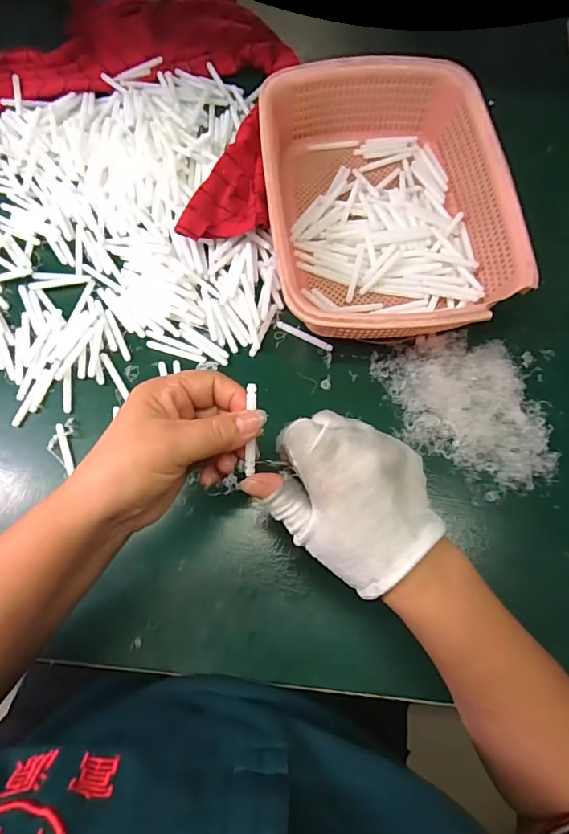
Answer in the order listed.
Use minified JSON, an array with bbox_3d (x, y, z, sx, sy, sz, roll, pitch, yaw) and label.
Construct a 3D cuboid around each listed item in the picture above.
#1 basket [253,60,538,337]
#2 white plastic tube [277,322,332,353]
[{"bbox_3d":[0.093,-0.203,0.441,0.211,0.078,0.291,-7,74,-2],"label":"basket"},{"bbox_3d":[0.020,-0.079,0.438,0.058,0.004,0.007,26,76,7],"label":"white plastic tube"}]

